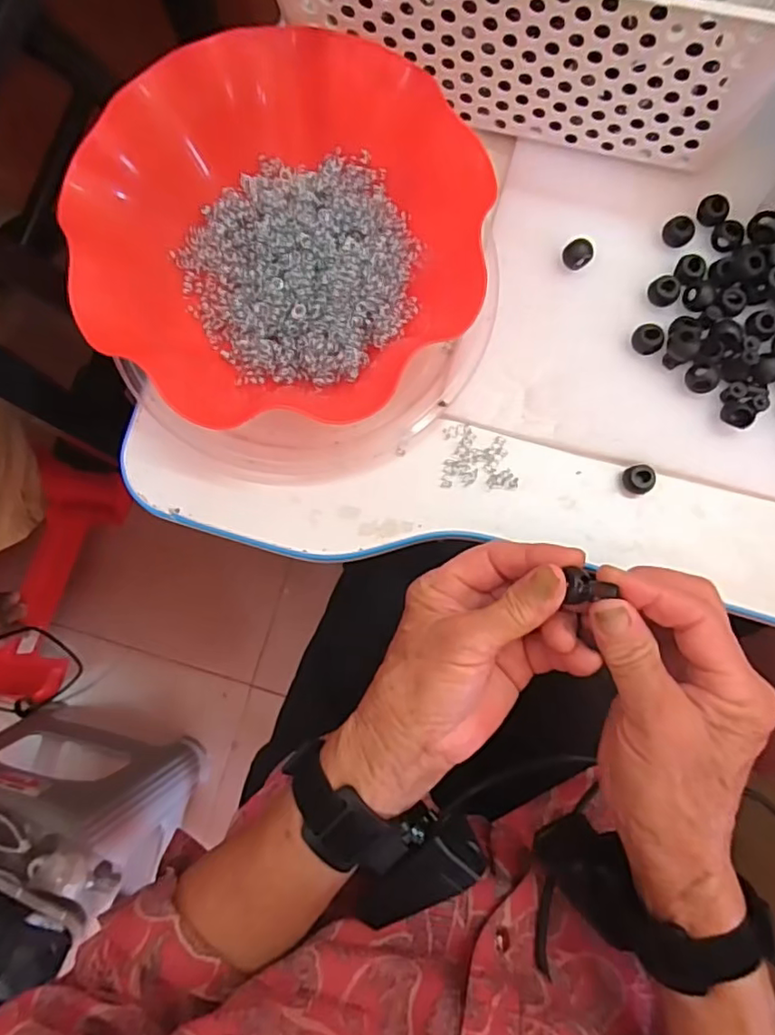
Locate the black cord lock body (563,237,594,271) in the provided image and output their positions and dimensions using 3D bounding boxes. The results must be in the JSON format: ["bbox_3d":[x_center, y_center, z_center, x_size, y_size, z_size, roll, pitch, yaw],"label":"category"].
[{"bbox_3d":[0.115,-0.159,0.361,0.017,0.013,0.014,28,83,5],"label":"black cord lock body"}]

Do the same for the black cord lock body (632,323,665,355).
[{"bbox_3d":[0.155,-0.106,0.355,0.018,0.010,0.017,0,81,1],"label":"black cord lock body"}]

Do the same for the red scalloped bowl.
[{"bbox_3d":[-0.060,-0.156,0.348,0.214,0.065,0.215,0,81,1],"label":"red scalloped bowl"}]

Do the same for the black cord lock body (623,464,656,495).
[{"bbox_3d":[0.148,-0.023,0.351,0.016,0.011,0.017,0,81,1],"label":"black cord lock body"}]

